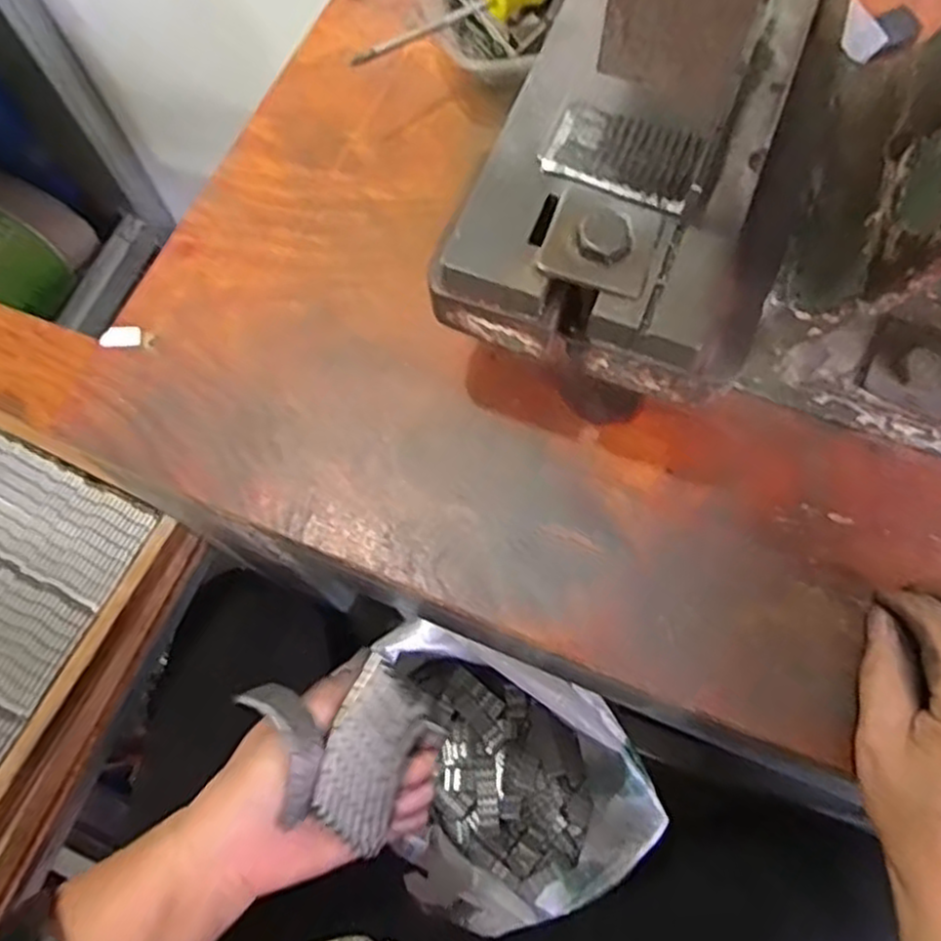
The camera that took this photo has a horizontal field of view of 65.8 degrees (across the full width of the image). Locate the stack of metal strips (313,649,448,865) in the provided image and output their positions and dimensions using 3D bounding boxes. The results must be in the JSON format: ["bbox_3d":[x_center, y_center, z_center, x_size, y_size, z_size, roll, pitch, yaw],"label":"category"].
[{"bbox_3d":[-0.045,0.138,0.353,0.044,0.022,0.077,24,72,10],"label":"stack of metal strips"}]

